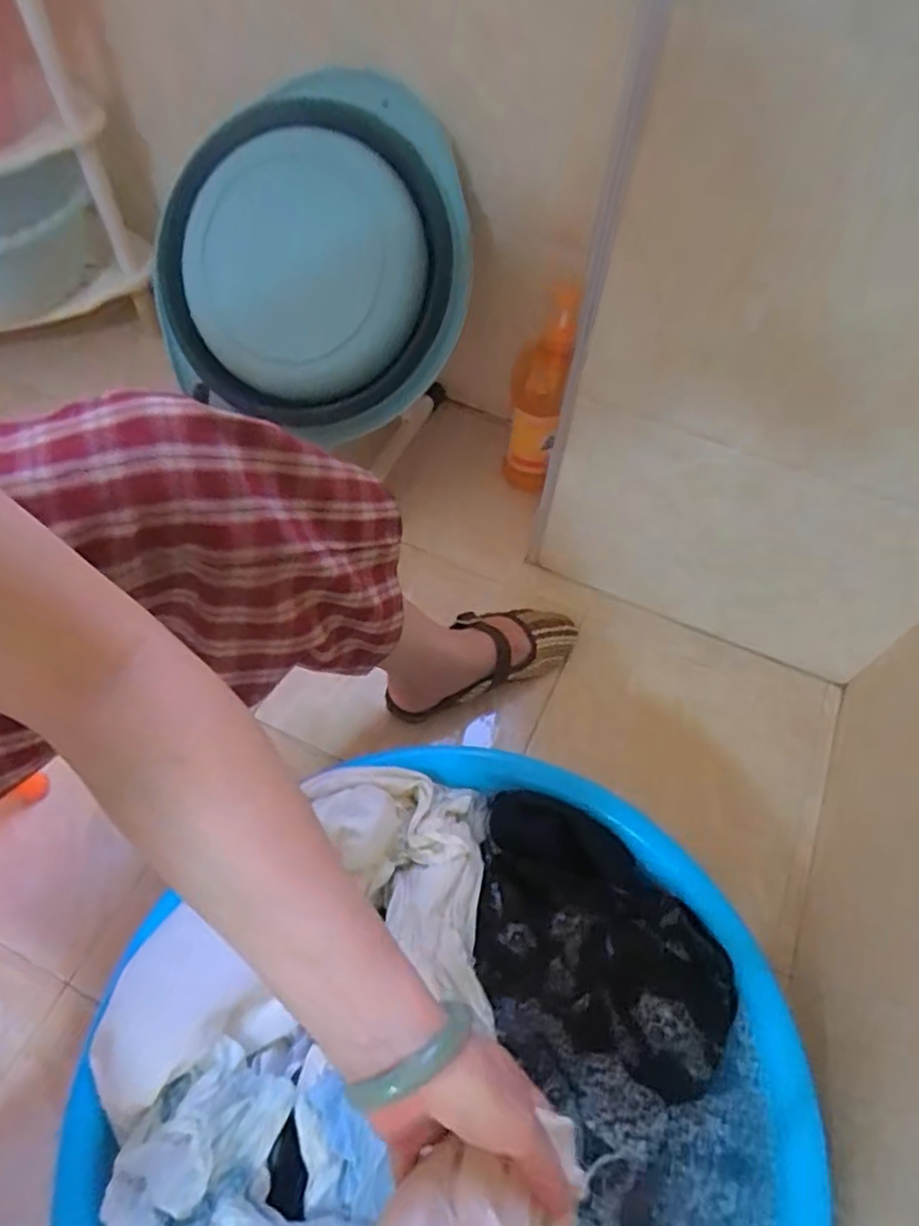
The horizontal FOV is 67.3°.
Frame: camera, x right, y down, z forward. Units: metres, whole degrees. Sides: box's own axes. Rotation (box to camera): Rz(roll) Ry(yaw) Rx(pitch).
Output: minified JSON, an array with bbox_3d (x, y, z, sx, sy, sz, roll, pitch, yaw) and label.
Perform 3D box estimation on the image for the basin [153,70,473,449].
[{"bbox_3d":[-0.161,-0.394,0.769,0.351,0.357,0.062,20,19,2],"label":"basin"}]

